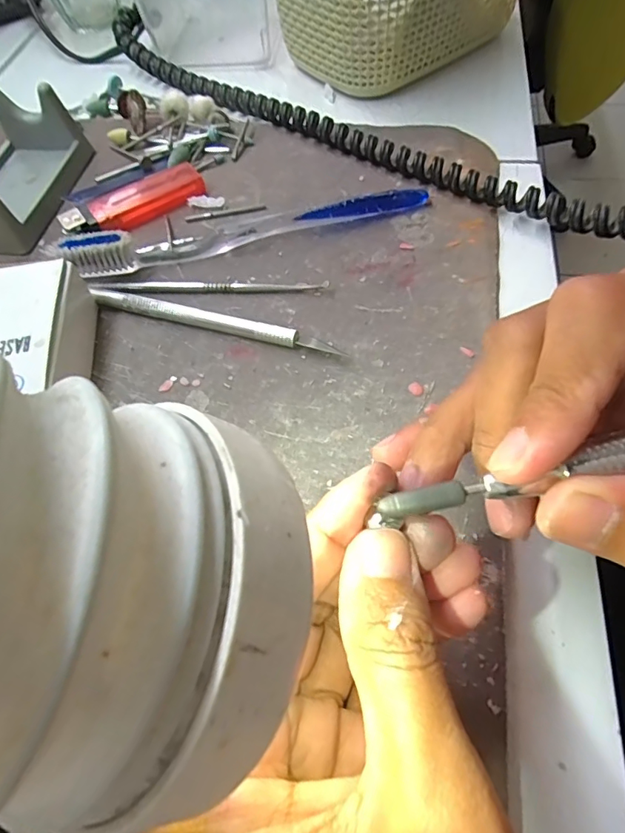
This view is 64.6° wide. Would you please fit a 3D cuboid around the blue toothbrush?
[{"bbox_3d":[-0.030,-0.098,0.249,0.181,0.022,0.014,-15,59,-3],"label":"blue toothbrush"}]

